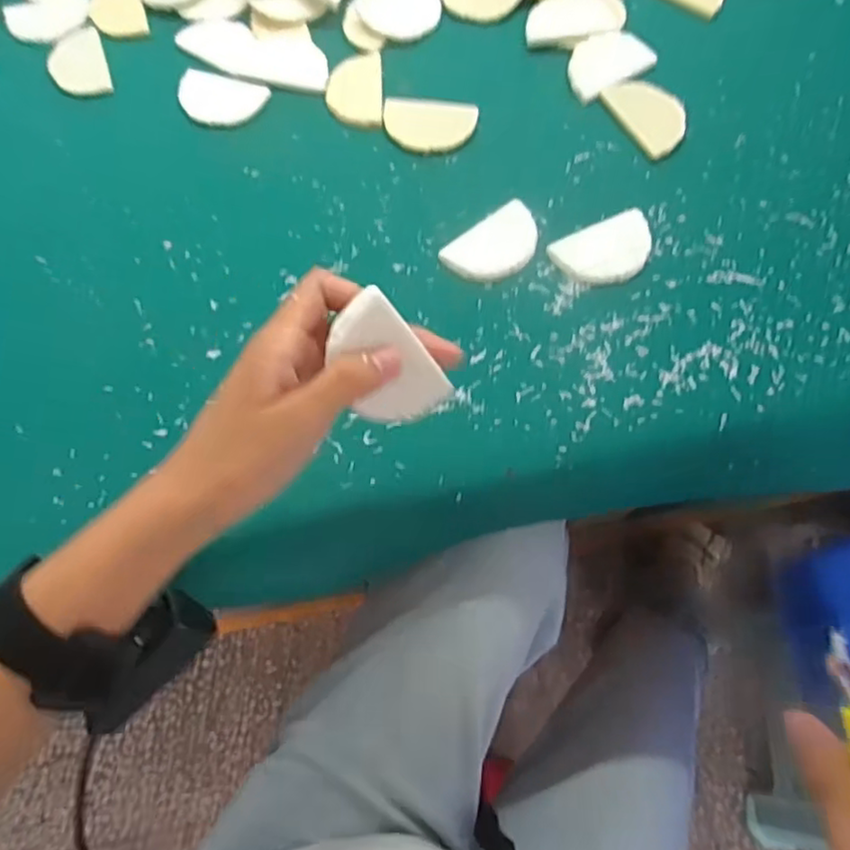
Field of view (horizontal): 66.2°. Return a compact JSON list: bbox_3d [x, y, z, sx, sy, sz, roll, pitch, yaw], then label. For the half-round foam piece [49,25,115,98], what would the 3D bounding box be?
[{"bbox_3d":[-0.277,-0.288,0.520,0.042,0.004,0.070,-21,71,-5],"label":"half-round foam piece"}]

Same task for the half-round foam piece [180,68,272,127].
[{"bbox_3d":[-0.158,-0.249,0.496,0.071,0.004,0.047,20,73,9],"label":"half-round foam piece"}]

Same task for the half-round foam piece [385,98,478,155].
[{"bbox_3d":[0.003,-0.222,0.482,0.068,0.004,0.044,8,71,5],"label":"half-round foam piece"}]

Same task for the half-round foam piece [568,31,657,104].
[{"bbox_3d":[0.135,-0.275,0.494,0.064,0.009,0.046,-29,72,-7],"label":"half-round foam piece"}]

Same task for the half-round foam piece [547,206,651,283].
[{"bbox_3d":[0.123,-0.117,0.439,0.068,0.006,0.045,-27,72,-7],"label":"half-round foam piece"}]

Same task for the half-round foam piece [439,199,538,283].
[{"bbox_3d":[0.049,-0.122,0.445,0.070,0.004,0.043,-38,73,-10],"label":"half-round foam piece"}]

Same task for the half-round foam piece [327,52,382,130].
[{"bbox_3d":[-0.054,-0.256,0.495,0.042,0.004,0.070,-2,71,2],"label":"half-round foam piece"}]

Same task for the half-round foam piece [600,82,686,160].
[{"bbox_3d":[0.166,-0.228,0.479,0.043,0.005,0.068,-29,72,-7],"label":"half-round foam piece"}]

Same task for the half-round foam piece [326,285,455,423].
[{"bbox_3d":[-0.018,-0.025,0.286,0.038,0.063,0.004,-39,32,-1],"label":"half-round foam piece"}]

